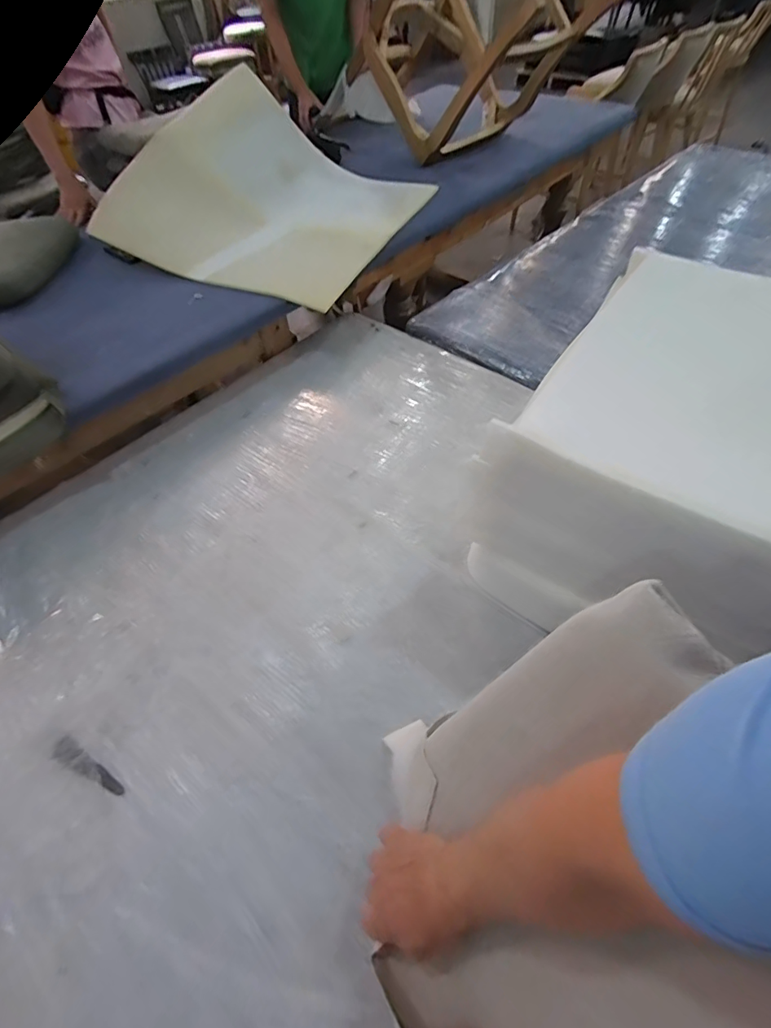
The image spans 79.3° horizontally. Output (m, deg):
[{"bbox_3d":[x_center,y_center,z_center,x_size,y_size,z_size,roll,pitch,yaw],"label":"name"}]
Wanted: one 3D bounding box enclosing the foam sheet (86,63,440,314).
[{"bbox_3d":[-0.315,-0.871,1.316,0.661,0.118,0.687,32,72,-1],"label":"foam sheet"}]

